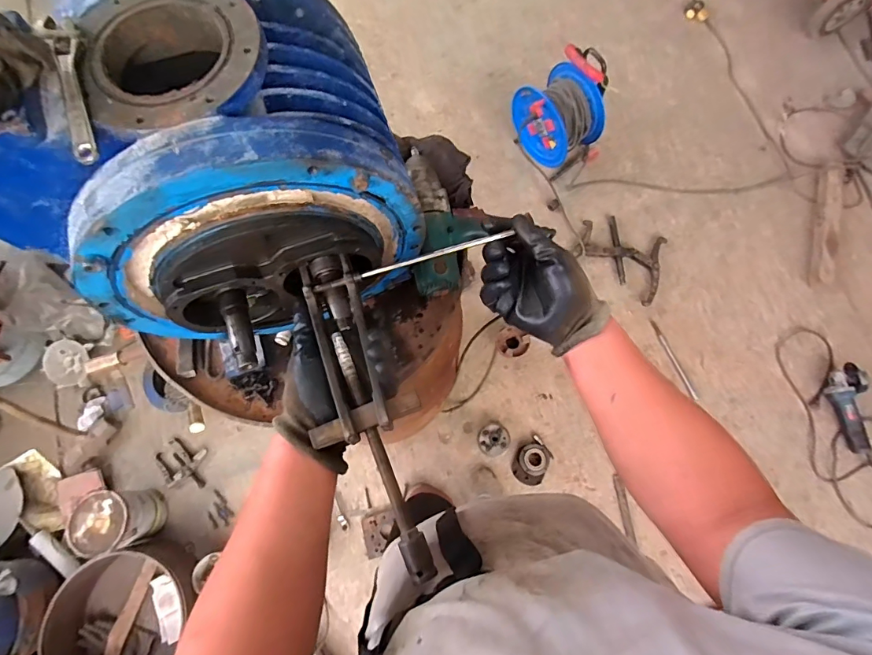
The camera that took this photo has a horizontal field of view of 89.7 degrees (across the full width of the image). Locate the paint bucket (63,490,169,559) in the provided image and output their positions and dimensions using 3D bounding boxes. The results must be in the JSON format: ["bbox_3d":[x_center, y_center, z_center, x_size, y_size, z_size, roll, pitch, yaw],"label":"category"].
[{"bbox_3d":[-0.975,0.597,1.357,0.181,0.194,0.165,-1,73,2],"label":"paint bucket"}]

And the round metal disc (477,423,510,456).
[{"bbox_3d":[0.194,0.380,1.483,0.105,0.049,0.100,-1,73,2],"label":"round metal disc"}]

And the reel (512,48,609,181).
[{"bbox_3d":[0.472,-0.814,1.641,0.210,0.362,0.300,-31,74,-7],"label":"reel"}]

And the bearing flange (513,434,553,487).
[{"bbox_3d":[0.327,0.451,1.480,0.109,0.032,0.148,29,77,11],"label":"bearing flange"}]

